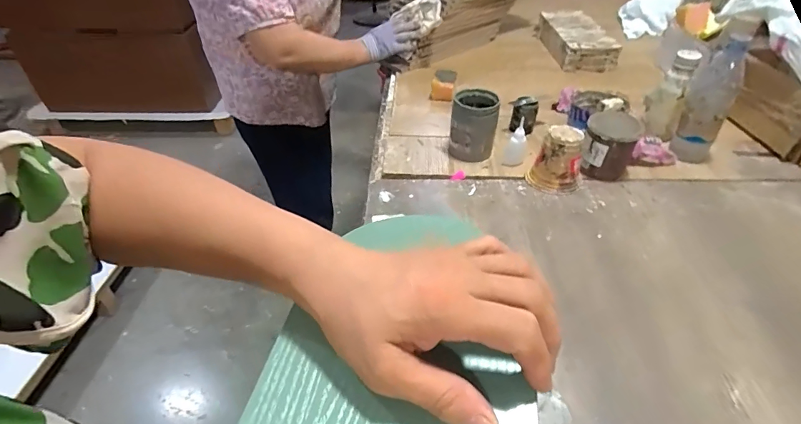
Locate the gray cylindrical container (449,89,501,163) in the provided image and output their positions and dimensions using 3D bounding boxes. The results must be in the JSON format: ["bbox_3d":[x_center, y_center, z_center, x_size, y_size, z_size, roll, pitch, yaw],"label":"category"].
[{"bbox_3d":[0.137,-0.157,0.790,0.083,0.112,0.086,-1,41,1],"label":"gray cylindrical container"}]

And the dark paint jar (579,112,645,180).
[{"bbox_3d":[0.364,-0.115,0.744,0.085,0.096,0.079,19,45,22],"label":"dark paint jar"}]

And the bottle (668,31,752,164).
[{"bbox_3d":[0.555,-0.200,0.757,0.080,0.216,0.079,27,49,28],"label":"bottle"}]

